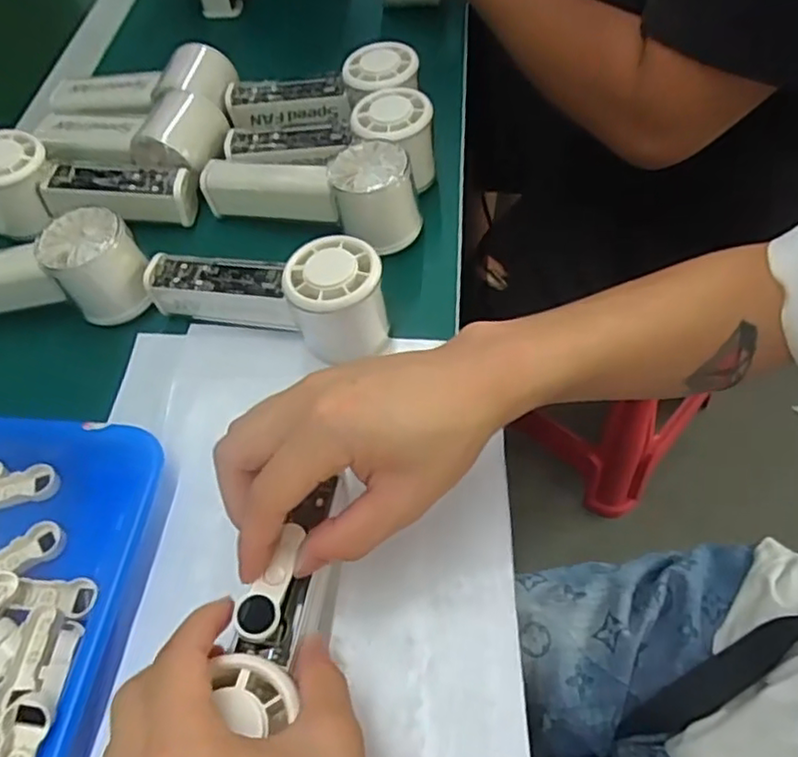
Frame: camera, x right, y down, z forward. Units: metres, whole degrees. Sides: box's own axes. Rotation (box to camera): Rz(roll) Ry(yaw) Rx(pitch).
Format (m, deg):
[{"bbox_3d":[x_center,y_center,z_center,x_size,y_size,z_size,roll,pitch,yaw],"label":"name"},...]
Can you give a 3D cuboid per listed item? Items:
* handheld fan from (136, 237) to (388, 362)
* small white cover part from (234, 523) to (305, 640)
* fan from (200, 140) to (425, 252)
[{"bbox_3d":[-0.083,-0.059,0.404,0.153,0.060,0.056,16,59,15],"label":"handheld fan"},{"bbox_3d":[-0.054,0.086,0.274,0.017,0.006,0.049,14,57,13],"label":"small white cover part"},{"bbox_3d":[-0.063,-0.131,0.446,0.151,0.053,0.047,10,58,11],"label":"fan"}]

